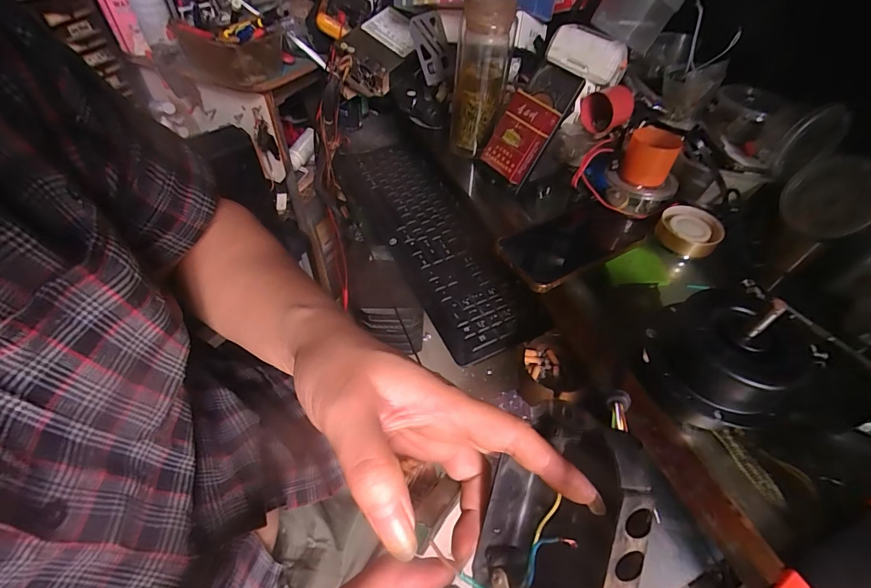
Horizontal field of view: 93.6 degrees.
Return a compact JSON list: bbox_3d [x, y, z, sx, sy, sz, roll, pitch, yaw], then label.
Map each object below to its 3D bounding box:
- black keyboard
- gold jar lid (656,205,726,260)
[{"bbox_3d":[-0.009,-0.103,0.616,0.133,0.027,0.474,-19,54,-18],"label":"black keyboard"},{"bbox_3d":[0.284,-0.071,0.459,0.063,0.024,0.059,2,50,-2],"label":"gold jar lid"}]

